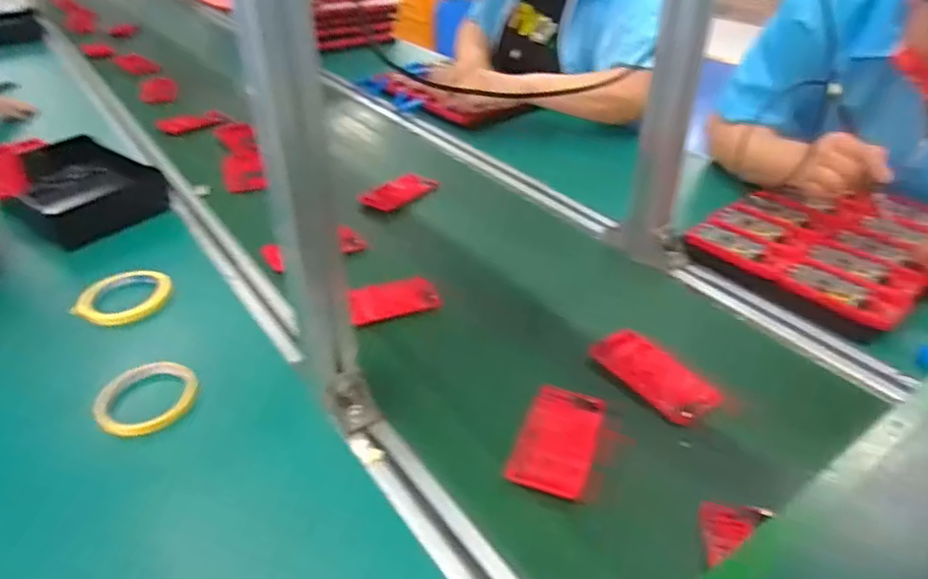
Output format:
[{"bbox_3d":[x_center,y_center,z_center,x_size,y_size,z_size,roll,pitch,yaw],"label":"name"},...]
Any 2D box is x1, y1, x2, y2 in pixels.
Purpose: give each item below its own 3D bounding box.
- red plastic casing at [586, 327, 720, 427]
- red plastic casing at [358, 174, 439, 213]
[{"bbox_3d":[0.187,0.085,0.634,0.059,0.010,0.124,-20,40,-29],"label":"red plastic casing"},{"bbox_3d":[-0.096,-0.150,0.962,0.062,0.009,0.117,29,43,33],"label":"red plastic casing"}]

